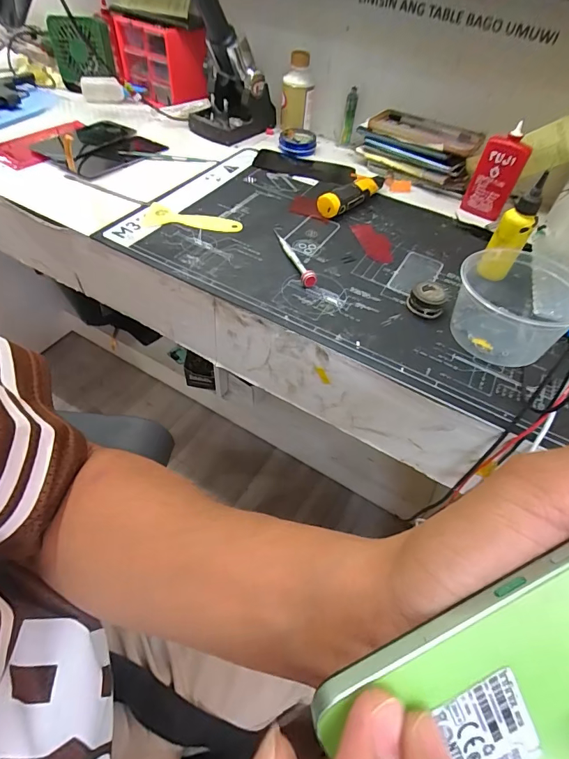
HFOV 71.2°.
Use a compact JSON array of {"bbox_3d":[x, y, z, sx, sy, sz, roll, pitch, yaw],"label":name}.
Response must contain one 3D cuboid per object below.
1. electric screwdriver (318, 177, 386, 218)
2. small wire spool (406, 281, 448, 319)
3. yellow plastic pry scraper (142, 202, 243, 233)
[{"bbox_3d":[0.100,-0.265,0.571,0.131,0.033,0.028,-35,62,-29],"label":"electric screwdriver"},{"bbox_3d":[0.157,-0.087,0.434,0.036,0.026,0.035,3,51,-4],"label":"small wire spool"},{"bbox_3d":[-0.119,-0.207,0.517,0.125,0.006,0.046,8,51,0],"label":"yellow plastic pry scraper"}]

